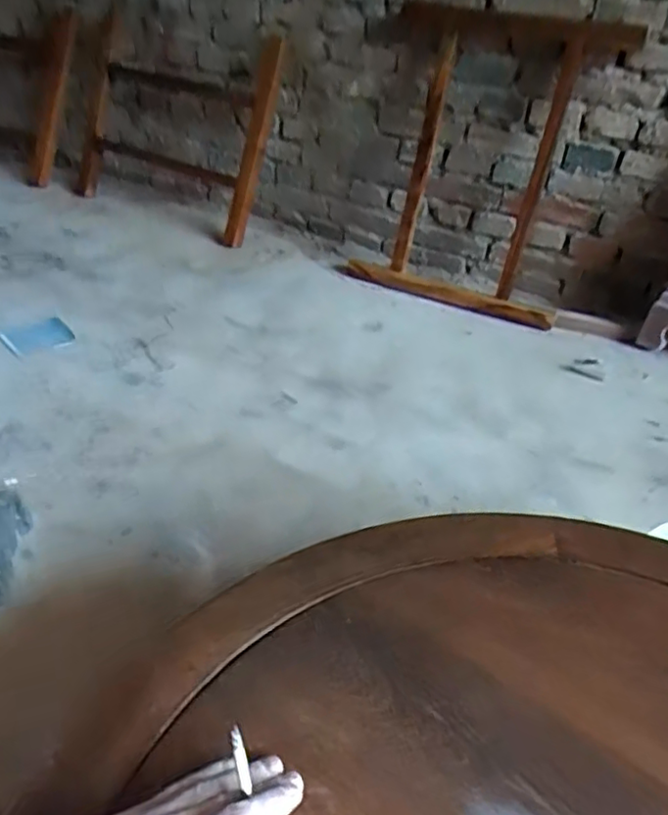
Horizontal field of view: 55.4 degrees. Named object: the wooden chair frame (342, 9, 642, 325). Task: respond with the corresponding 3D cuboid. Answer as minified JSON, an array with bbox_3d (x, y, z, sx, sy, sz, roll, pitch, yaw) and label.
[{"bbox_3d":[0.326,-0.546,1.457,0.503,0.601,0.224,20,39,22],"label":"wooden chair frame"}]

